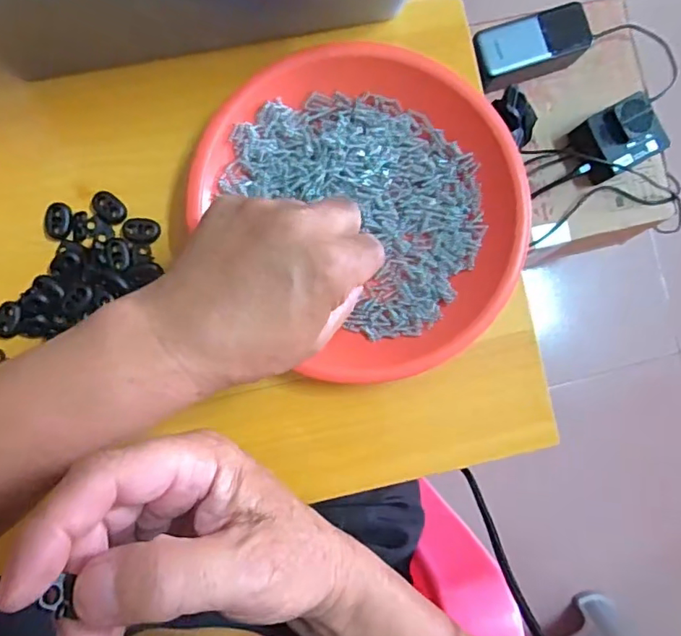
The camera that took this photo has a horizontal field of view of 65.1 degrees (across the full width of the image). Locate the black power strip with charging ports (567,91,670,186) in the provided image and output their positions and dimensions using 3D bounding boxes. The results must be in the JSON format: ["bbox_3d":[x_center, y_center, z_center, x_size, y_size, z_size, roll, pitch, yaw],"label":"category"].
[{"bbox_3d":[0.316,-0.204,0.606,0.085,0.053,0.070,-28,89,-5],"label":"black power strip with charging ports"}]

